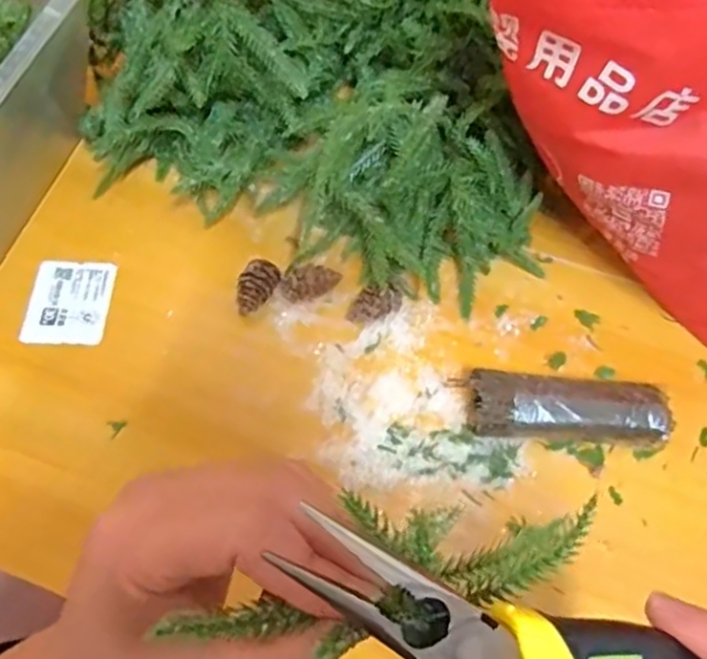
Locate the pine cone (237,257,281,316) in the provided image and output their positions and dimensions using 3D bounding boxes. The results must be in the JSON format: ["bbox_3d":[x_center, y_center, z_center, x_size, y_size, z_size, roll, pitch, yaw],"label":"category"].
[{"bbox_3d":[-0.059,-0.026,0.433,0.019,0.019,0.033,27,64,12],"label":"pine cone"}]

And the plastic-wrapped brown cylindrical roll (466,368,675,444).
[{"bbox_3d":[0.121,0.047,0.398,0.110,0.030,0.035,4,61,0],"label":"plastic-wrapped brown cylindrical roll"}]

